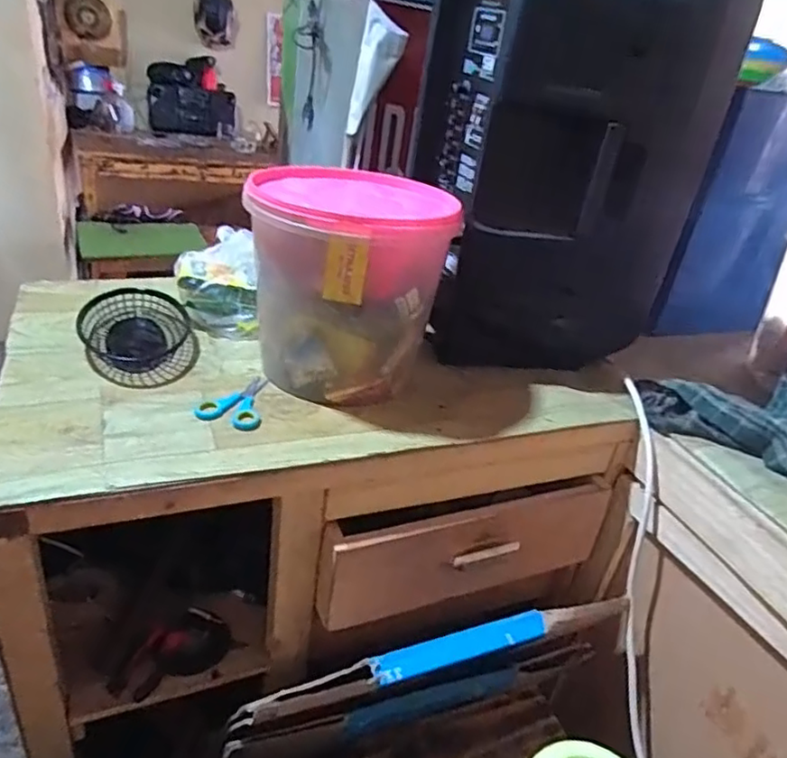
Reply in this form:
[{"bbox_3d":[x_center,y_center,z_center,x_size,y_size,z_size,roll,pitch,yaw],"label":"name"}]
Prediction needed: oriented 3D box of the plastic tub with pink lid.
[{"bbox_3d":[-0.073,-0.135,0.821,0.226,0.236,0.262,-7,34,-22],"label":"plastic tub with pink lid"}]

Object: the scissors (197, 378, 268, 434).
[{"bbox_3d":[-0.184,0.022,0.759,0.074,0.006,0.115,11,31,6],"label":"scissors"}]

